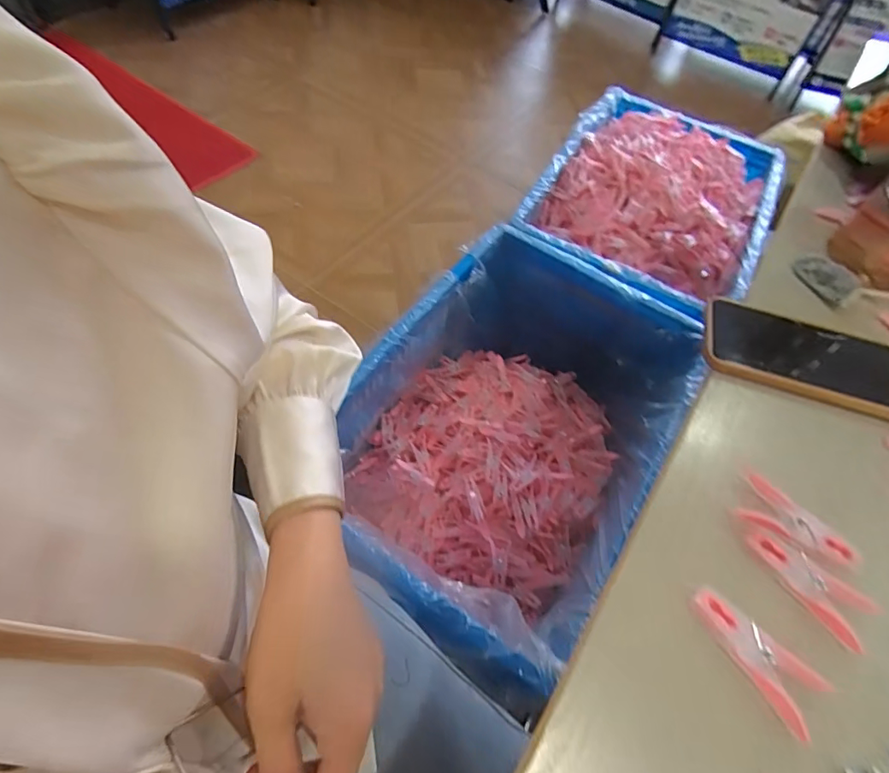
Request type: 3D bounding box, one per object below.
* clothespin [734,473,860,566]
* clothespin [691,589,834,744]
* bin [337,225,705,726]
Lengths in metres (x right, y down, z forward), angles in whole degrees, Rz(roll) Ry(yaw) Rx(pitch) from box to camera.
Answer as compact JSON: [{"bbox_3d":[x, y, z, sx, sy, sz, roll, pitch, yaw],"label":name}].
[{"bbox_3d":[0.233,0.091,0.324,0.075,0.011,0.033,30,59,13],"label":"clothespin"},{"bbox_3d":[0.176,0.153,0.282,0.039,0.015,0.077,-36,68,-25],"label":"clothespin"},{"bbox_3d":[0.100,0.074,0.871,0.421,0.279,0.675,31,60,14],"label":"bin"}]

